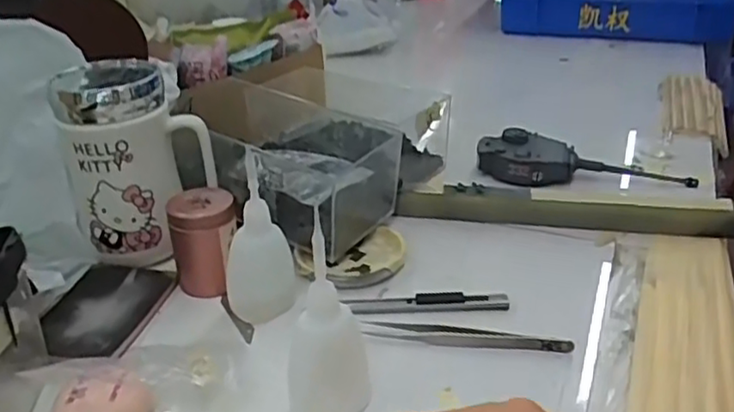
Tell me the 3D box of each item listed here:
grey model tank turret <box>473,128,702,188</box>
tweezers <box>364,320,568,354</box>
[{"bbox_3d":[0.195,-0.039,0.603,0.187,0.032,0.050,6,29,11],"label":"grey model tank turret"},{"bbox_3d":[0.060,0.079,0.414,0.127,0.007,0.012,6,29,11],"label":"tweezers"}]

